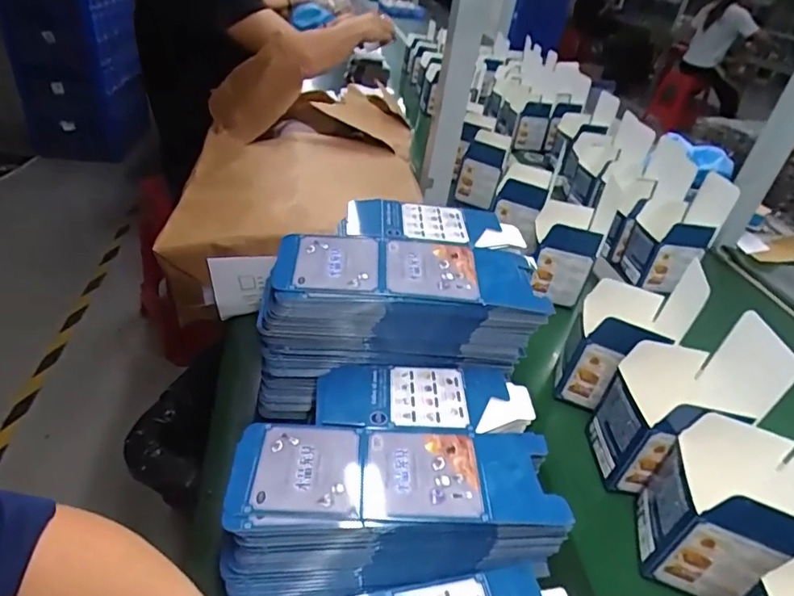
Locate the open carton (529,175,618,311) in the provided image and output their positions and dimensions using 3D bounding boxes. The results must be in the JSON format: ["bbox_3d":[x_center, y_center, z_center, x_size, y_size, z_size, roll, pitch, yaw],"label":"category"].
[{"bbox_3d":[0.246,-0.082,0.752,0.090,0.146,0.104,14,34,11],"label":"open carton"}]

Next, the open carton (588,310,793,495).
[{"bbox_3d":[0.269,0.104,0.491,0.115,0.152,0.092,6,33,-1],"label":"open carton"}]

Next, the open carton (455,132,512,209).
[{"bbox_3d":[0.165,-0.244,0.993,0.084,0.126,0.062,14,34,11],"label":"open carton"}]

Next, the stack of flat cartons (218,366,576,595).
[{"bbox_3d":[-0.009,0.141,0.433,0.253,0.070,0.177,-2,34,-13],"label":"stack of flat cartons"}]

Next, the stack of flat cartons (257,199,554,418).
[{"bbox_3d":[-0.004,0.000,0.537,0.260,0.145,0.161,0,34,-9],"label":"stack of flat cartons"}]

